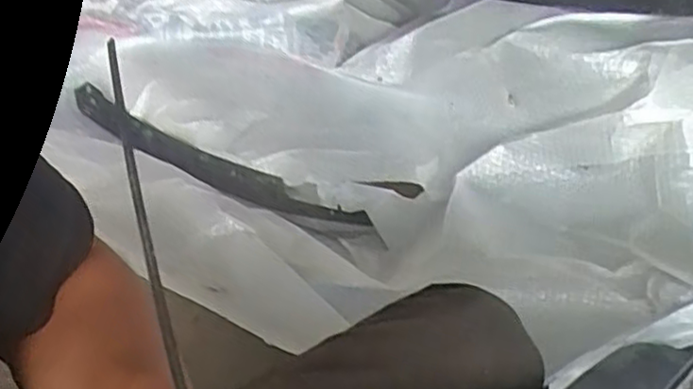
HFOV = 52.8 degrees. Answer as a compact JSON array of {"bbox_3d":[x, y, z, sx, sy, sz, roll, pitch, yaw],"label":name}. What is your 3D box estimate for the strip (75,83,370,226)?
[{"bbox_3d":[-0.229,-0.051,1.118,0.582,0.049,0.069,24,50,22],"label":"strip"}]

